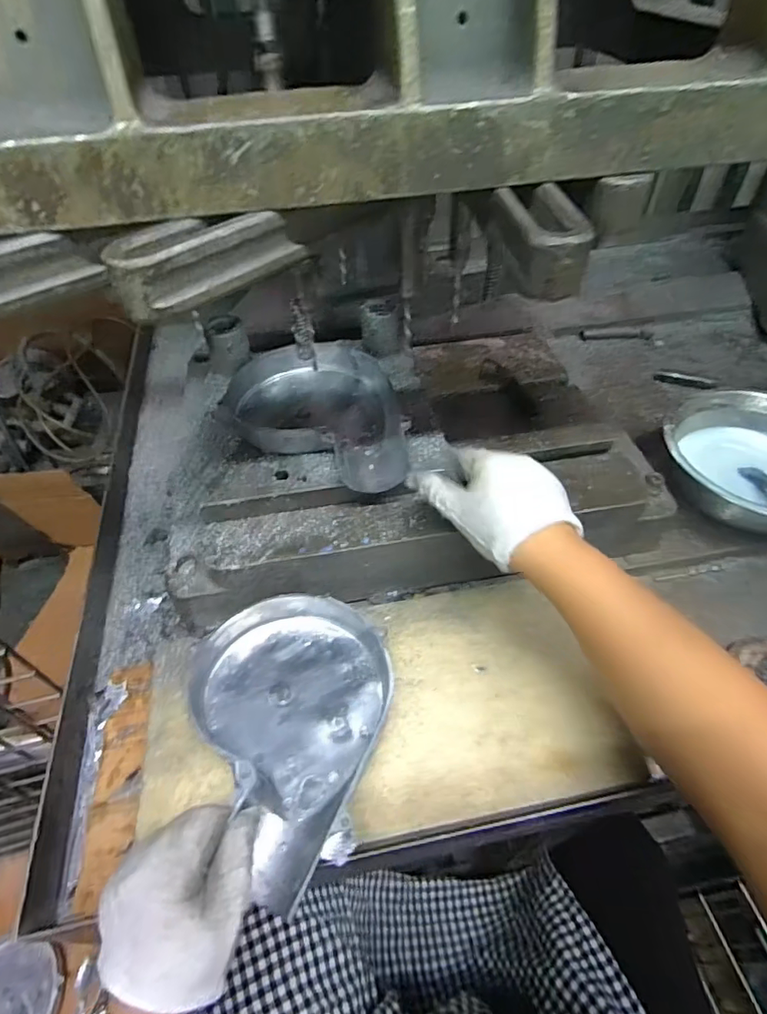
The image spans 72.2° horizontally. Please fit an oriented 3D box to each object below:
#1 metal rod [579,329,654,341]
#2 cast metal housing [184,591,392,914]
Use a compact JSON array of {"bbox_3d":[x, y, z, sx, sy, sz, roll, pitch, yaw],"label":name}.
[{"bbox_3d":[0.357,-0.265,0.805,0.106,0.017,0.013,2,50,4],"label":"metal rod"},{"bbox_3d":[-0.056,0.148,0.385,0.139,0.047,0.191,-25,53,-18],"label":"cast metal housing"}]

